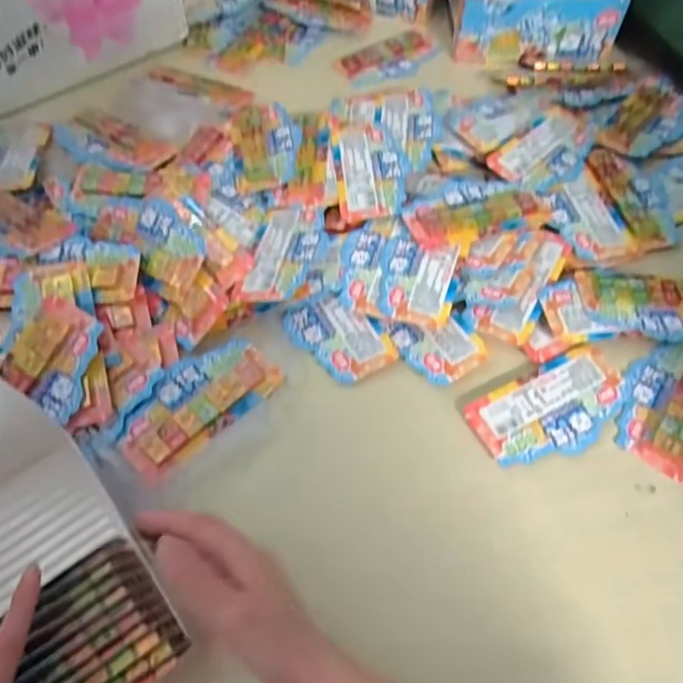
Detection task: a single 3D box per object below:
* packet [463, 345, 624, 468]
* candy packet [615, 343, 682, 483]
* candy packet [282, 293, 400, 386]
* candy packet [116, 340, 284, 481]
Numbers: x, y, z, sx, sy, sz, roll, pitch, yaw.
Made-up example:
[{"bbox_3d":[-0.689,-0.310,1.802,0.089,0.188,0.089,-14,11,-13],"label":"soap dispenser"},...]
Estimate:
[{"bbox_3d":[0.188,0.058,0.532,0.141,0.004,0.078,-25,65,-14],"label":"packet"},{"bbox_3d":[0.296,0.053,0.542,0.076,0.013,0.134,35,67,16],"label":"candy packet"},{"bbox_3d":[-0.004,-0.005,0.567,0.106,0.011,0.062,41,68,18],"label":"candy packet"},{"bbox_3d":[-0.127,0.052,0.530,0.142,0.015,0.070,-39,69,-20],"label":"candy packet"}]

